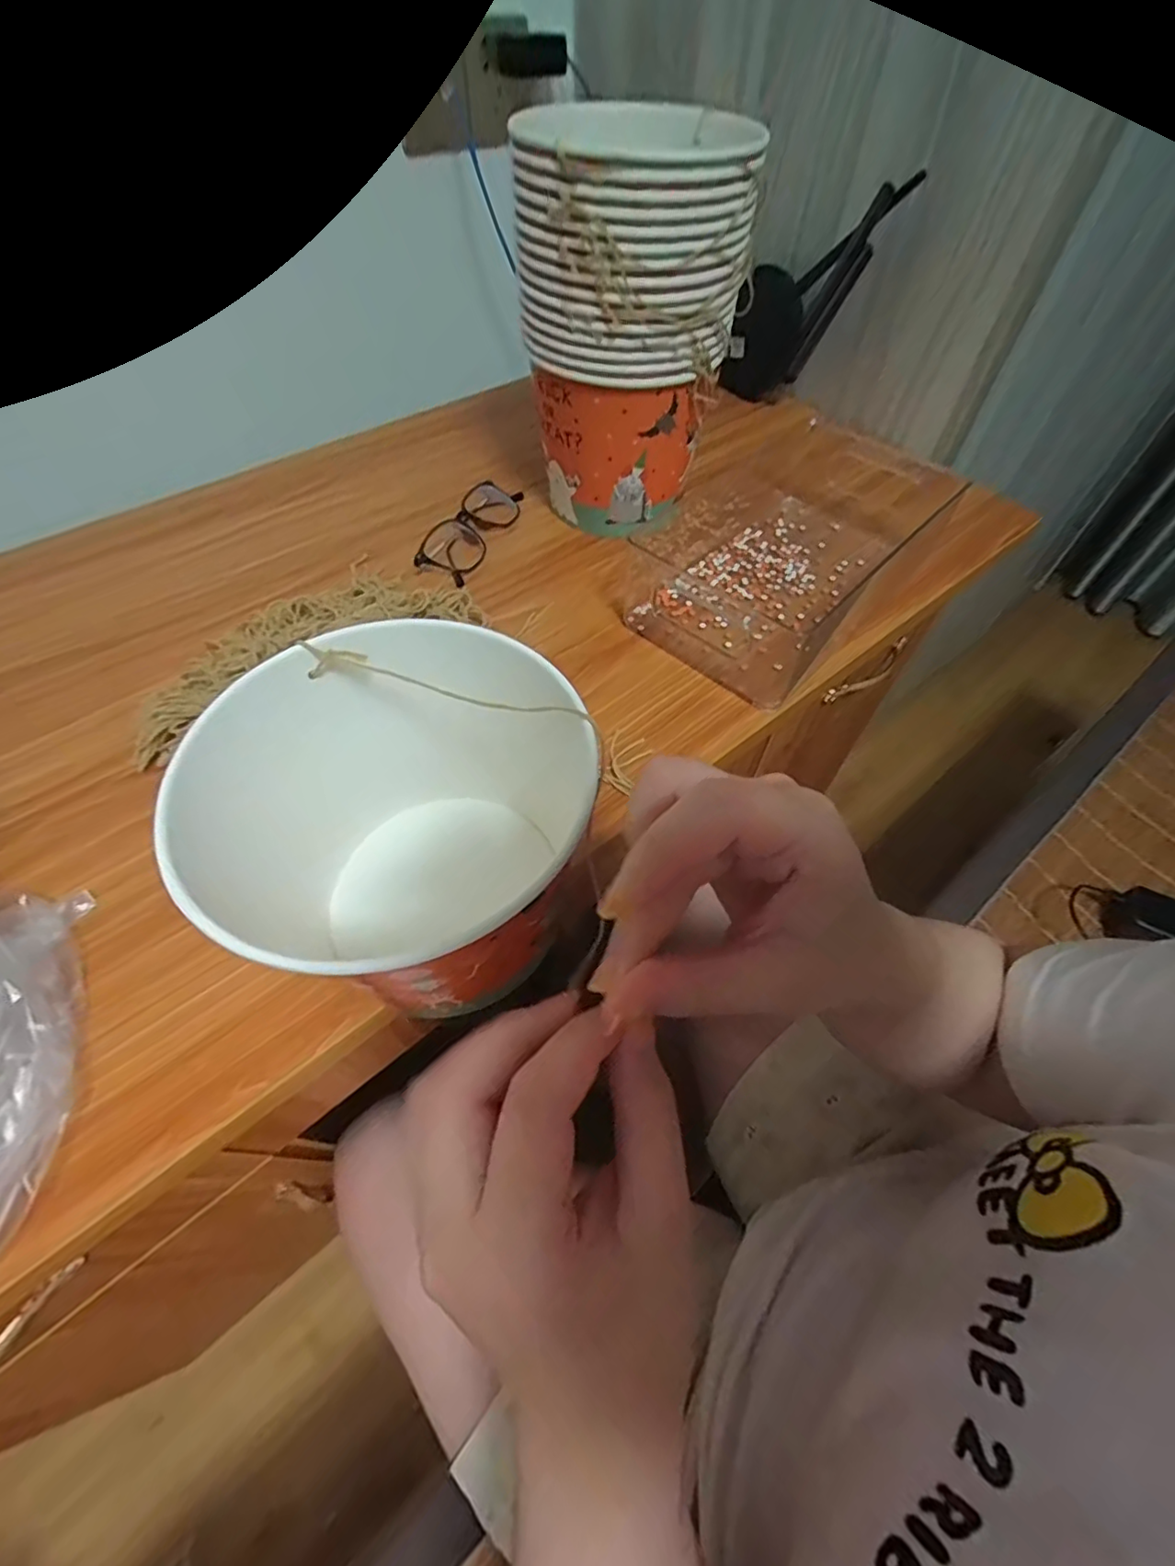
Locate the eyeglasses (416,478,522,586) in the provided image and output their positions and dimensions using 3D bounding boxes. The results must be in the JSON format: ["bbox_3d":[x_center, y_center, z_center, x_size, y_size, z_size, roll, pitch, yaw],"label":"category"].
[{"bbox_3d":[-0.104,-0.233,0.534,0.046,0.030,0.137,14,57,9],"label":"eyeglasses"}]

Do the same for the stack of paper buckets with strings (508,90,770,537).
[{"bbox_3d":[0.042,-0.360,0.473,0.151,0.247,0.180,9,56,5],"label":"stack of paper buckets with strings"}]

